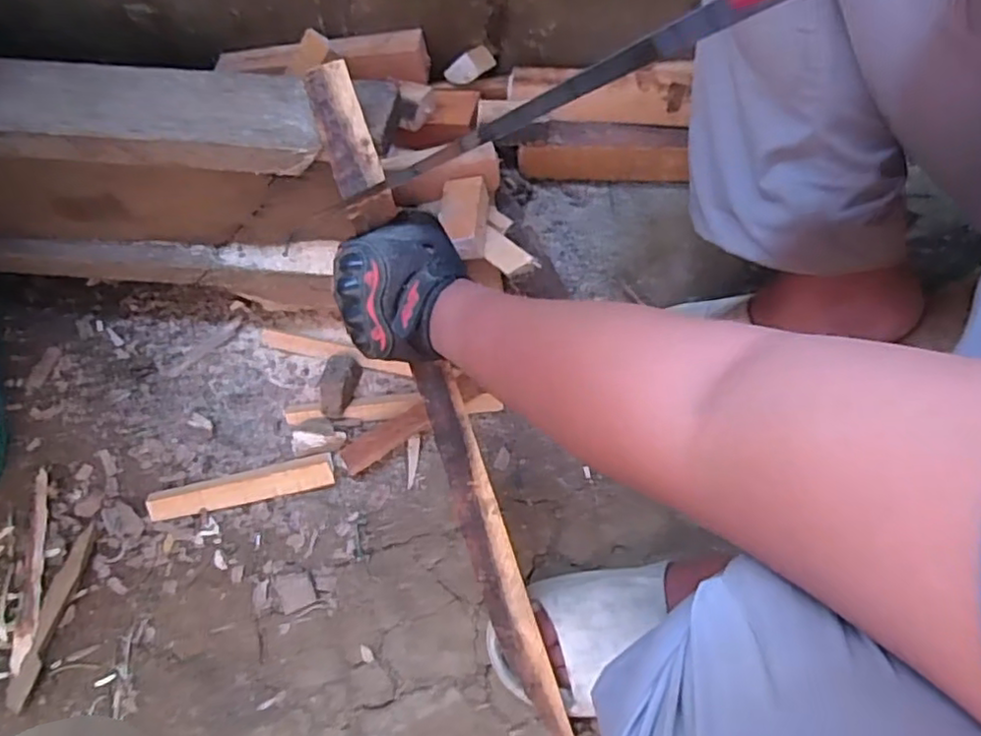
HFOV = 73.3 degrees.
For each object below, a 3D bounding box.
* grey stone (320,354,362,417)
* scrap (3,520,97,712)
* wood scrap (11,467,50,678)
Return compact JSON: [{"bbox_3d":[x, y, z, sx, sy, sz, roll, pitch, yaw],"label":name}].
[{"bbox_3d":[-0.159,0.018,0.682,0.033,0.028,0.063,19,72,4],"label":"grey stone"},{"bbox_3d":[-0.400,0.225,0.601,0.020,0.011,0.160,15,72,3],"label":"scrap"},{"bbox_3d":[-0.428,0.186,0.619,0.021,0.006,0.179,-4,72,-3],"label":"wood scrap"}]

